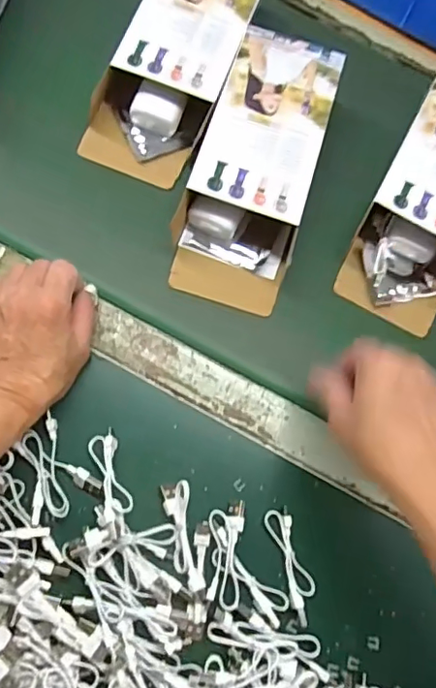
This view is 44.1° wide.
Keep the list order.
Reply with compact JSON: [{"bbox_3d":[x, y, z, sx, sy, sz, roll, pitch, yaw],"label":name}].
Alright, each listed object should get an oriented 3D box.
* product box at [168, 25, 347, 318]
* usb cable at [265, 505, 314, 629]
[{"bbox_3d":[0.035,-0.161,0.471,0.108,0.051,0.261,16,82,6],"label":"product box"},{"bbox_3d":[0.054,0.160,0.392,0.020,0.009,0.078,-15,69,-7],"label":"usb cable"}]

